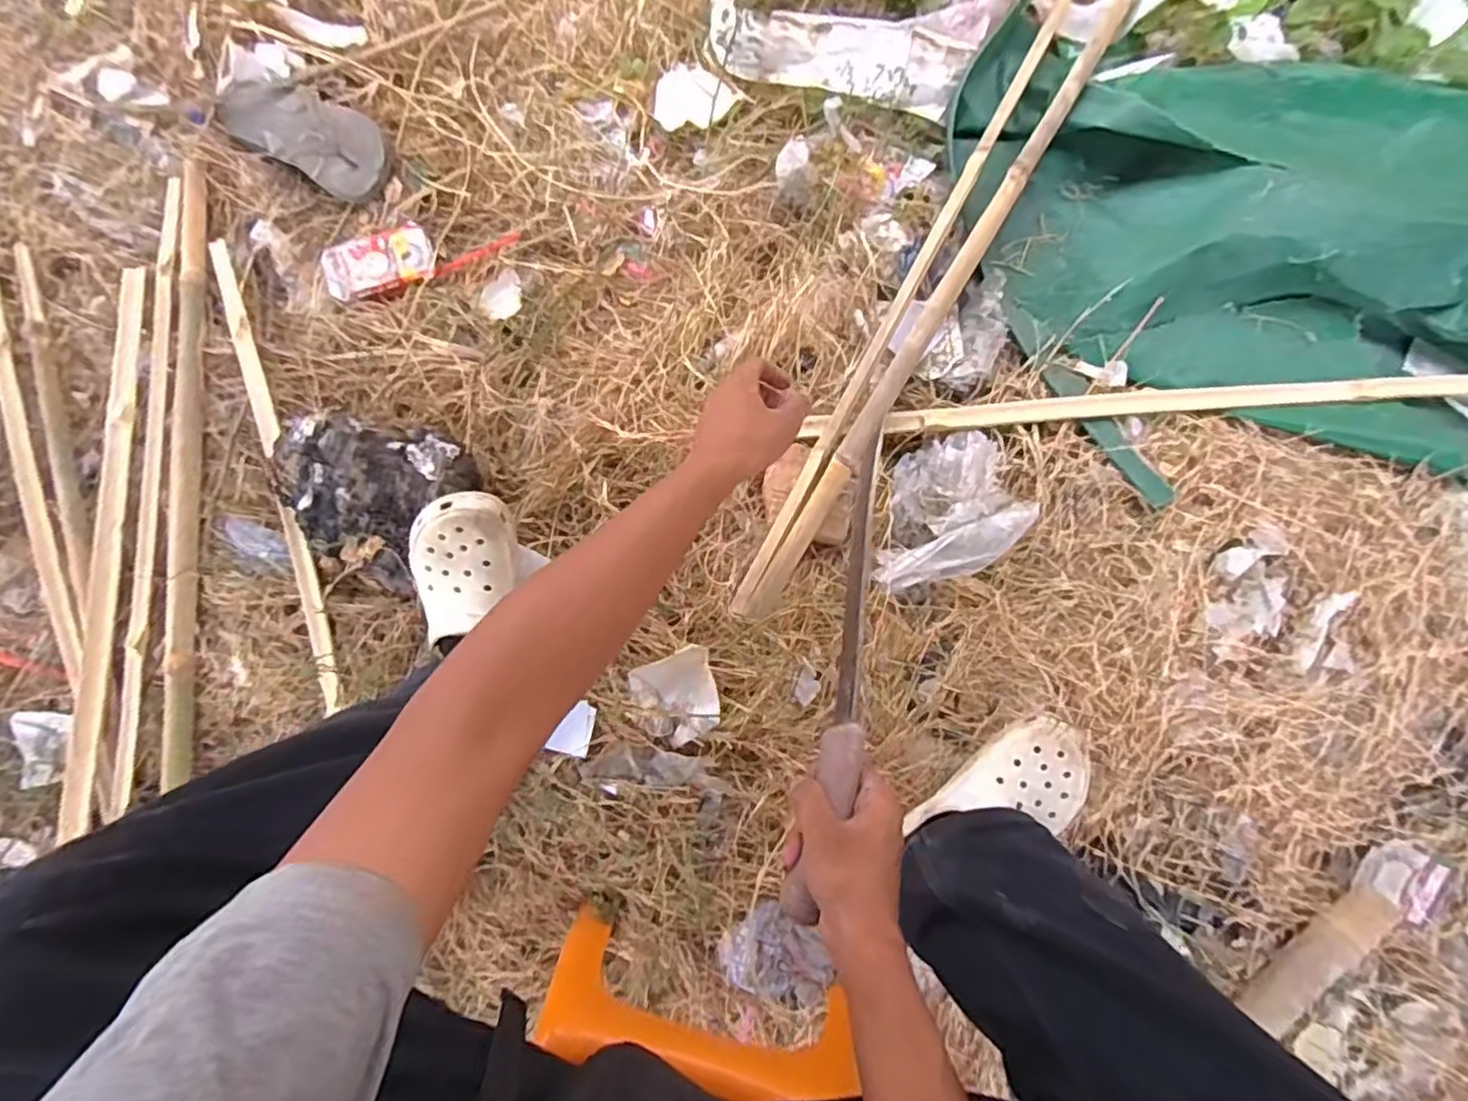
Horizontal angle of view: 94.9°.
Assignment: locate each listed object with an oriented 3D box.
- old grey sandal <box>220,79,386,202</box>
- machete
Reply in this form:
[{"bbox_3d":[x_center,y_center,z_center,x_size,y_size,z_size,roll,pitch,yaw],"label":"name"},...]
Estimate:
[{"bbox_3d":[-0.554,-0.540,0.855,0.261,0.033,0.104,29,82,5],"label":"old grey sandal"},{"bbox_3d":[0.090,0.071,0.531,0.036,0.036,0.394,11,62,4],"label":"machete"}]

